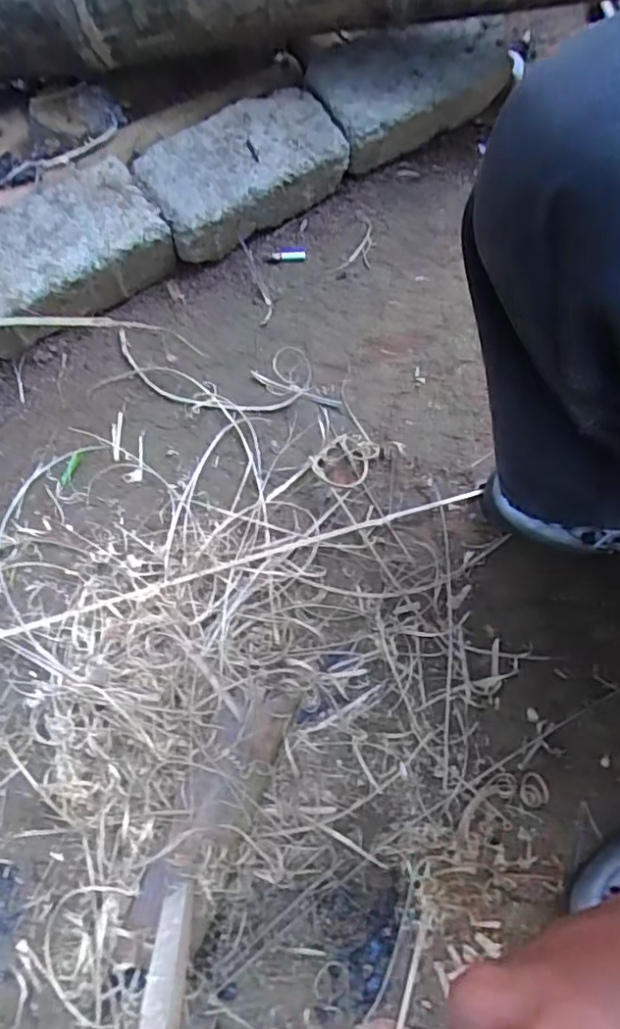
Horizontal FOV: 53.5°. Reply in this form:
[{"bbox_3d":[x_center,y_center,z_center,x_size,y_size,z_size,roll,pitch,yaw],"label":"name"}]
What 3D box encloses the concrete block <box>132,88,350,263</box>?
[{"bbox_3d":[-0.071,-0.355,0.648,0.200,0.086,0.108,-35,78,-8],"label":"concrete block"}]

